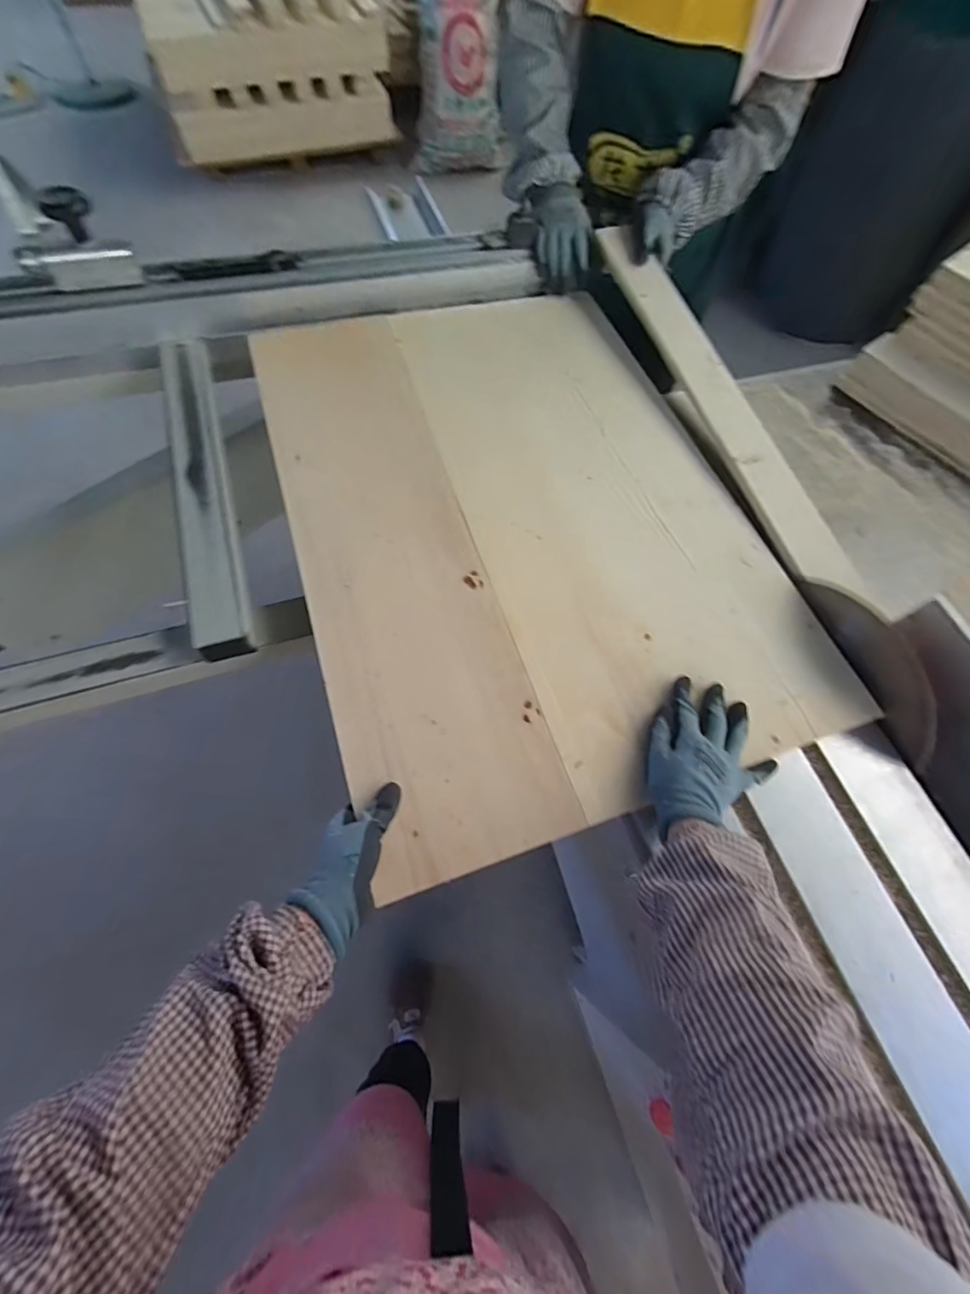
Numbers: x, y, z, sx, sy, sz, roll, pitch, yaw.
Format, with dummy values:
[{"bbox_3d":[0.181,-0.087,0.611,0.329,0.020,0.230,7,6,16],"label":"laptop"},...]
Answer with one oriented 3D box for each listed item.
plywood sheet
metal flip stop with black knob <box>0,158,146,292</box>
[{"bbox_3d":[0.051,-0.173,0.615,0.560,0.022,0.741,-16,69,-11],"label":"plywood sheet"},{"bbox_3d":[-0.567,-0.564,0.641,0.128,0.113,0.134,-28,68,-19],"label":"metal flip stop with black knob"}]

